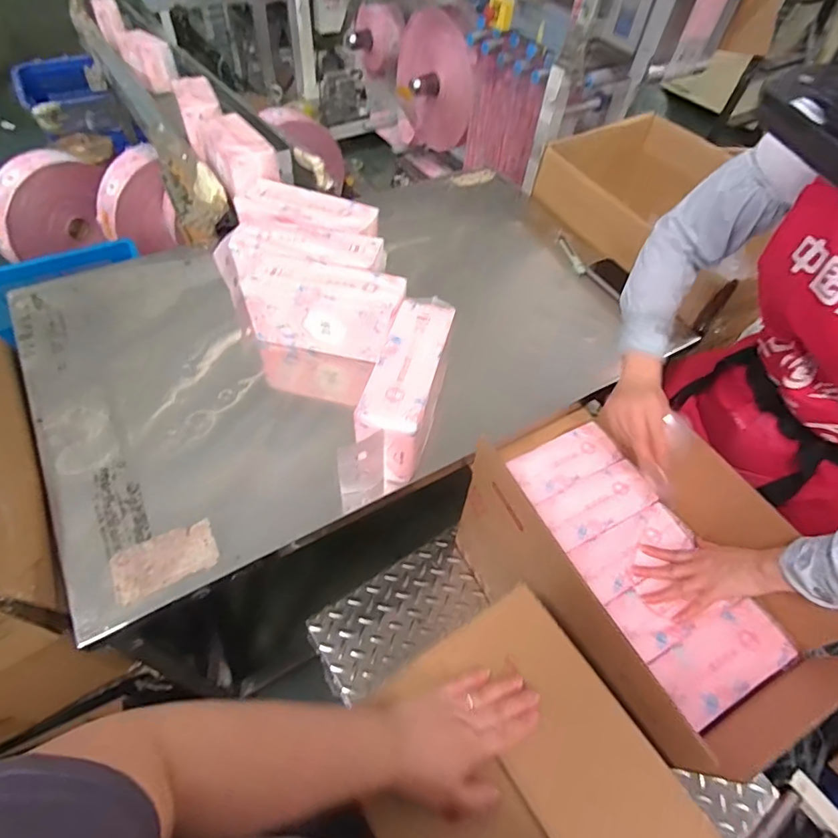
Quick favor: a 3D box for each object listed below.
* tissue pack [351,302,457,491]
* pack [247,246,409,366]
[{"bbox_3d":[-0.015,-0.055,0.779,0.090,0.127,0.278,14,55,6],"label":"tissue pack"},{"bbox_3d":[-0.163,-0.192,0.873,0.274,0.126,0.102,17,55,8],"label":"pack"}]

